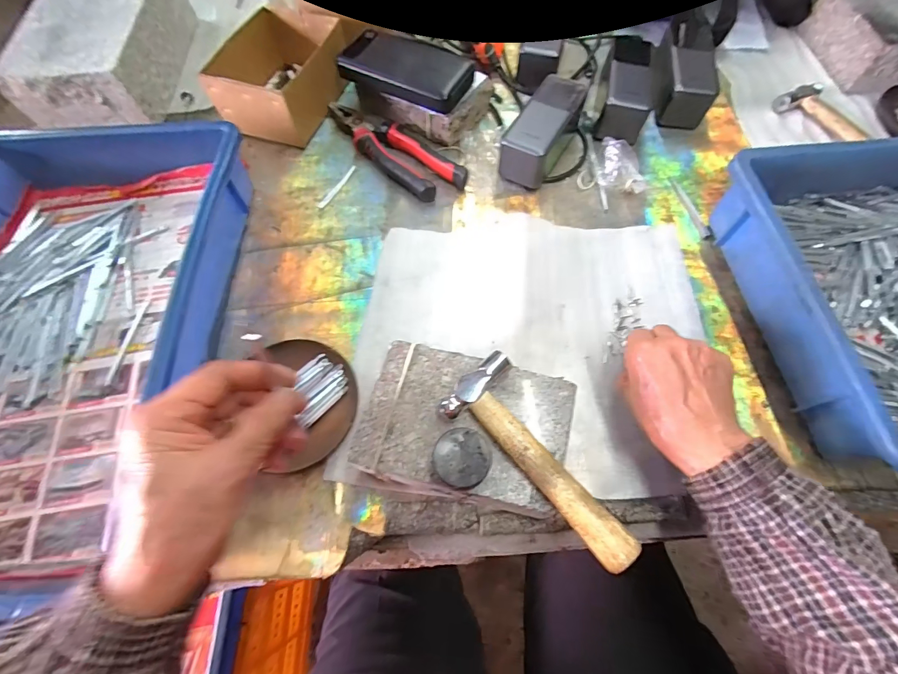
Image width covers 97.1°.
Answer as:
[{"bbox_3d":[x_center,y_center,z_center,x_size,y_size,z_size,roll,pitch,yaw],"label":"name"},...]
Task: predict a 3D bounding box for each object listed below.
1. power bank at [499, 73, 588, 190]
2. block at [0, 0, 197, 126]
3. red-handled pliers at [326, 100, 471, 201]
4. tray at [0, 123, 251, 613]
[{"bbox_3d":[0.109,-0.239,0.462,0.055,0.053,0.129,27,69,12],"label":"power bank"},{"bbox_3d":[-0.443,-0.380,0.515,0.143,0.080,0.242,-2,65,0],"label":"block"},{"bbox_3d":[-0.070,-0.230,0.475,0.057,0.022,0.208,-42,72,-16],"label":"red-handled pliers"},{"bbox_3d":[-0.349,-0.014,0.354,0.279,0.072,0.429,-1,65,1],"label":"tray"}]

